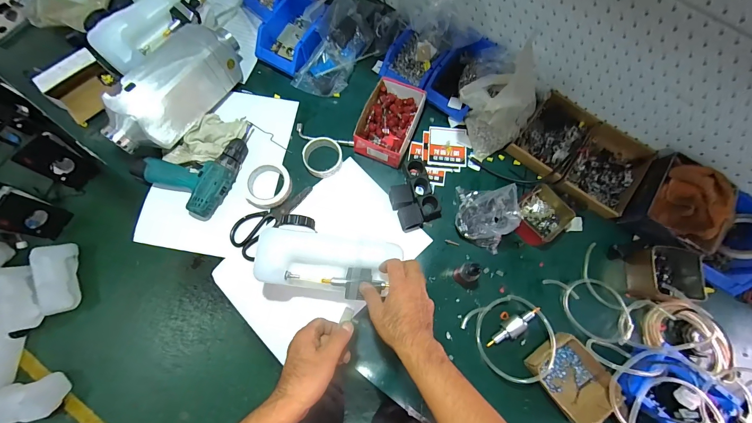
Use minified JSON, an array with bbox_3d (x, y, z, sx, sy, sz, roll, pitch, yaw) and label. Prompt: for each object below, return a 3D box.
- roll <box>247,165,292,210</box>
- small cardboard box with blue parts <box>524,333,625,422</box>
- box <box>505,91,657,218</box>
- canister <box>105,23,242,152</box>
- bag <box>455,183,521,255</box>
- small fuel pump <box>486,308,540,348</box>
[{"bbox_3d":[-0.233,-0.054,0.710,0.094,0.024,0.096,0,74,-1],"label":"roll"},{"bbox_3d":[0.366,0.309,0.598,0.108,0.061,0.146,-33,77,-9],"label":"small cardboard box with blue parts"},{"bbox_3d":[0.457,-0.126,0.727,0.265,0.055,0.178,37,77,9],"label":"box"},{"bbox_3d":[-0.446,-0.278,0.720,0.133,0.112,0.343,31,76,7],"label":"canister"},{"bbox_3d":[0.224,0.006,0.667,0.111,0.089,0.123,15,75,3],"label":"bag"},{"bbox_3d":[0.268,0.228,0.631,0.116,0.035,0.033,-33,77,-10],"label":"small fuel pump"}]

